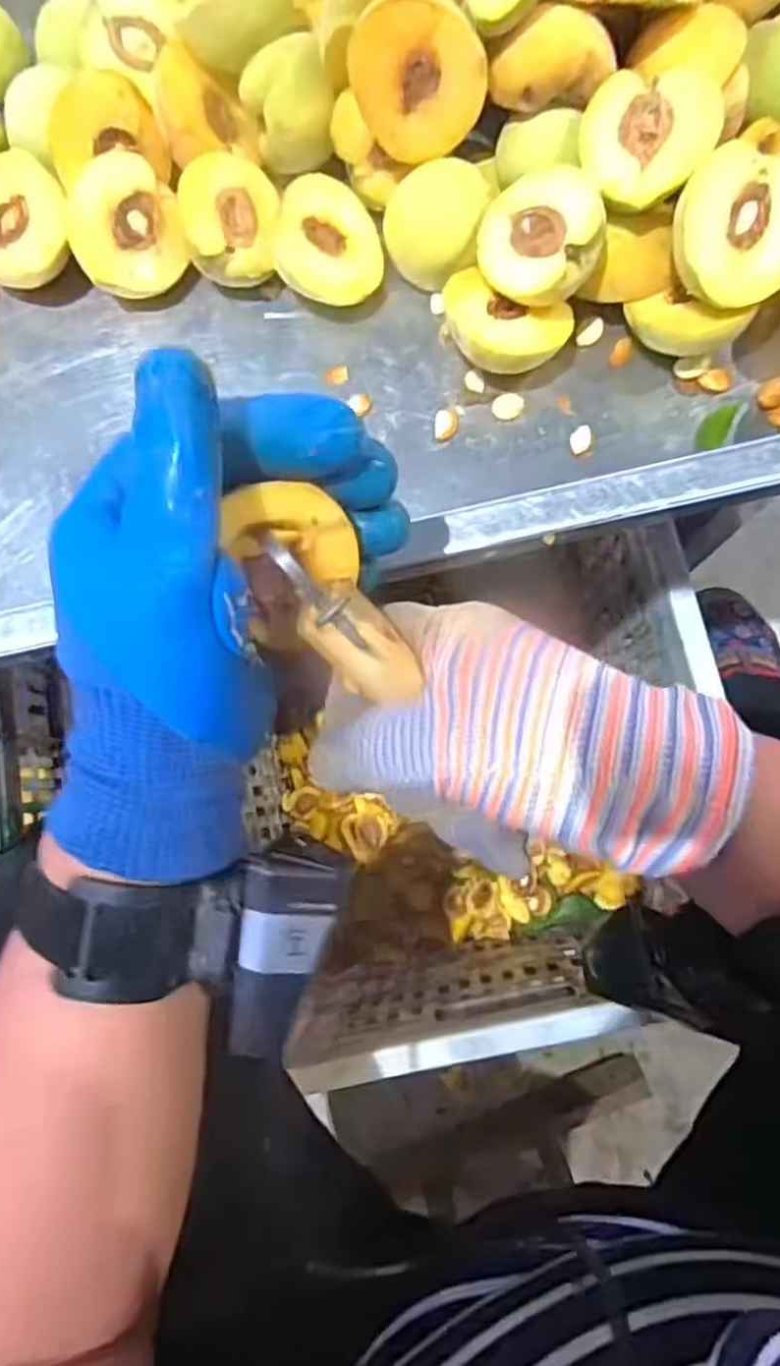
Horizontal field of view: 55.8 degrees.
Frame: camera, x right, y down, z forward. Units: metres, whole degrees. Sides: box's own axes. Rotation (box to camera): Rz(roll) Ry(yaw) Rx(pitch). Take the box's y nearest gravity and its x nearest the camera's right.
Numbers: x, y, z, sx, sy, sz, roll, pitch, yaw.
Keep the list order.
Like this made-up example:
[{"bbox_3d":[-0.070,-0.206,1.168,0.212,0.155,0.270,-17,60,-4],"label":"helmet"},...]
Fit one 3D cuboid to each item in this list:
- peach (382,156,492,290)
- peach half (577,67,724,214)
[{"bbox_3d":[0.026,-0.231,0.375,0.053,0.023,0.052,-8,105,13],"label":"peach"},{"bbox_3d":[0.112,-0.237,0.326,0.056,0.021,0.058,-1,81,4],"label":"peach half"}]

